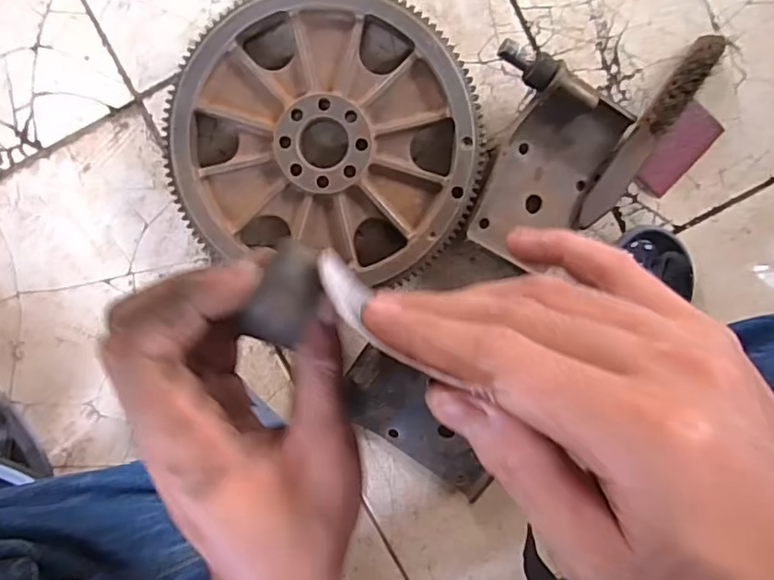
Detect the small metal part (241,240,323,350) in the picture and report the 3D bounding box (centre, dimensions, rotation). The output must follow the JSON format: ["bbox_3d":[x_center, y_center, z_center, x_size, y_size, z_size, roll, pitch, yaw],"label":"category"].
[{"bbox_3d":[-0.031,0.001,0.176,0.018,0.012,0.031,22,95,-4],"label":"small metal part"}]

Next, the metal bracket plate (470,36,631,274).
[{"bbox_3d":[0.159,-0.131,0.599,0.159,0.057,0.196,21,95,-3],"label":"metal bracket plate"}]

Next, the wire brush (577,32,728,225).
[{"bbox_3d":[0.280,-0.168,0.601,0.031,0.040,0.231,32,95,-4],"label":"wire brush"}]

